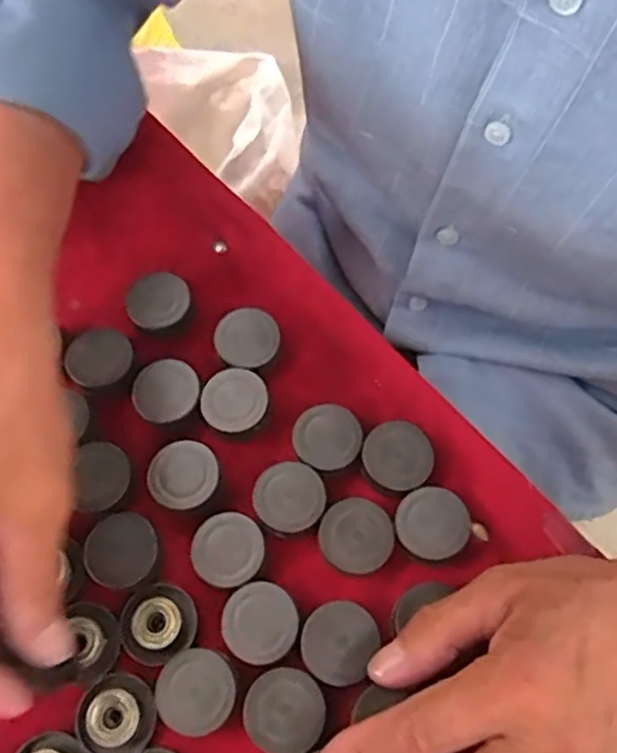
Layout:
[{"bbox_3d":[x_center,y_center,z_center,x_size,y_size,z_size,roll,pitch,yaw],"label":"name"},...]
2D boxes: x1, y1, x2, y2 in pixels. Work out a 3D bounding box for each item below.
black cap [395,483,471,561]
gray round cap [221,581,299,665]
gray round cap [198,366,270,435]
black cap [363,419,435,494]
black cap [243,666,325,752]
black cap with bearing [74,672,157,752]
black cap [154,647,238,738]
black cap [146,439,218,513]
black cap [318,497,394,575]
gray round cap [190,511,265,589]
[{"bbox_3d":[0.056,0.068,0.315,0.032,0.019,0.032,0,66,1],"label":"black cap"},{"bbox_3d":[-0.021,0.107,0.298,0.031,0.016,0.031,0,66,1],"label":"gray round cap"},{"bbox_3d":[-0.035,0.013,0.337,0.031,0.011,0.031,0,66,1],"label":"gray round cap"},{"bbox_3d":[0.042,0.038,0.326,0.032,0.014,0.033,0,66,1],"label":"black cap"},{"bbox_3d":[-0.010,0.138,0.284,0.031,0.019,0.031,0,66,1],"label":"black cap"},{"bbox_3d":[-0.081,0.143,0.288,0.032,0.012,0.032,0,66,1],"label":"black cap with bearing"},{"bbox_3d":[-0.046,0.131,0.286,0.032,0.013,0.032,0,66,1],"label":"black cap"},{"bbox_3d":[-0.058,0.046,0.321,0.031,0.009,0.032,0,66,1],"label":"black cap"},{"bbox_3d":[0.022,0.073,0.312,0.032,0.020,0.031,0,66,1],"label":"black cap"},{"bbox_3d":[-0.036,0.078,0.310,0.031,0.010,0.033,0,66,1],"label":"gray round cap"}]

